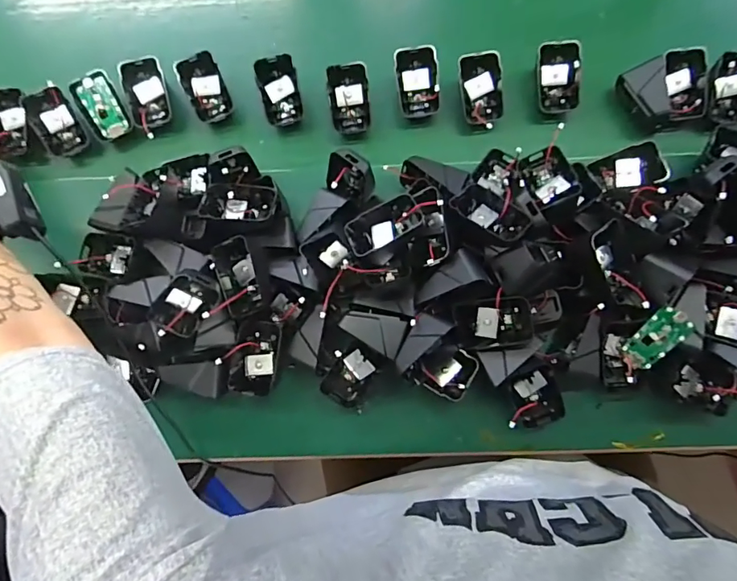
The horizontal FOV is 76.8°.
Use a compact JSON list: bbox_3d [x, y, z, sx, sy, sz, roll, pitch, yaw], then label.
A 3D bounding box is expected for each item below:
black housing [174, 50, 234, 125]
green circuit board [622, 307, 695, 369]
[{"bbox_3d":[-0.175,-0.216,0.507,0.046,0.041,0.064,-23,80,-4],"label":"black housing"},{"bbox_3d":[0.262,0.043,0.422,0.030,0.006,0.059,42,113,13],"label":"green circuit board"}]

